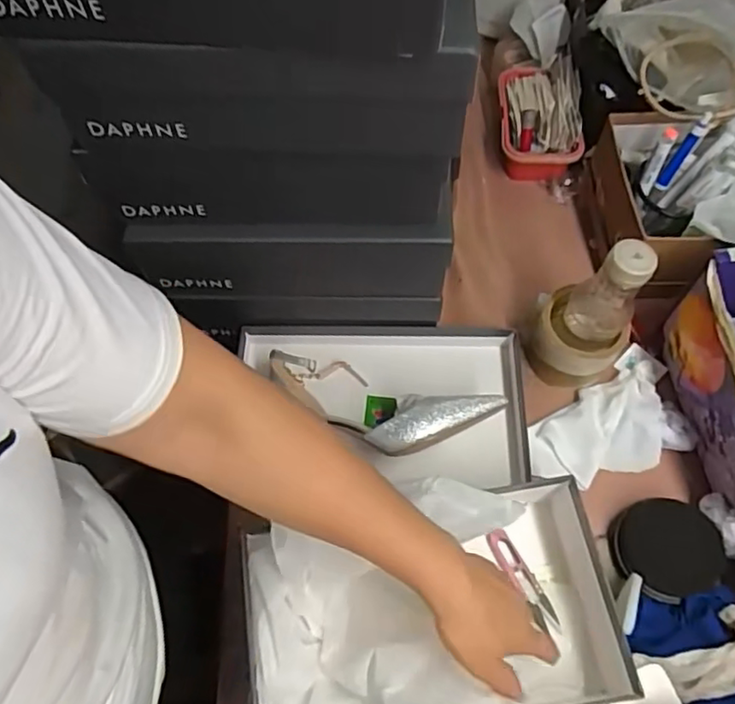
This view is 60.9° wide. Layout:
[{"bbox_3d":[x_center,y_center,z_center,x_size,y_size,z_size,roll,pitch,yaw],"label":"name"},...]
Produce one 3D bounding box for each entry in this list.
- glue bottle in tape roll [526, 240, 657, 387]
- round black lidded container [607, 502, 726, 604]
[{"bbox_3d":[0.213,-0.040,0.607,0.083,0.169,0.084,16,65,10],"label":"glue bottle in tape roll"},{"bbox_3d":[0.277,0.181,0.577,0.087,0.026,0.085,-1,63,2],"label":"round black lidded container"}]

